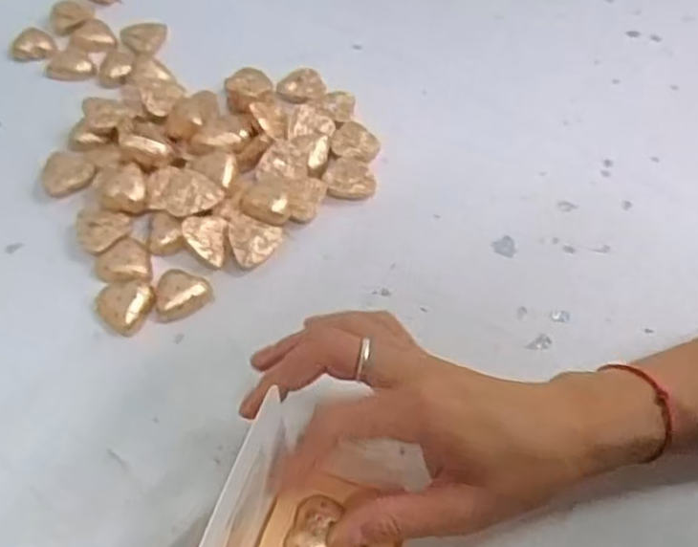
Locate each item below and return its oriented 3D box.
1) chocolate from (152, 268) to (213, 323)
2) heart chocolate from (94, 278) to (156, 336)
[{"bbox_3d":[-0.095,0.012,0.441,0.031,0.010,0.029,1,53,-2],"label":"chocolate"},{"bbox_3d":[-0.126,0.018,0.434,0.033,0.014,0.032,1,53,-2],"label":"heart chocolate"}]

